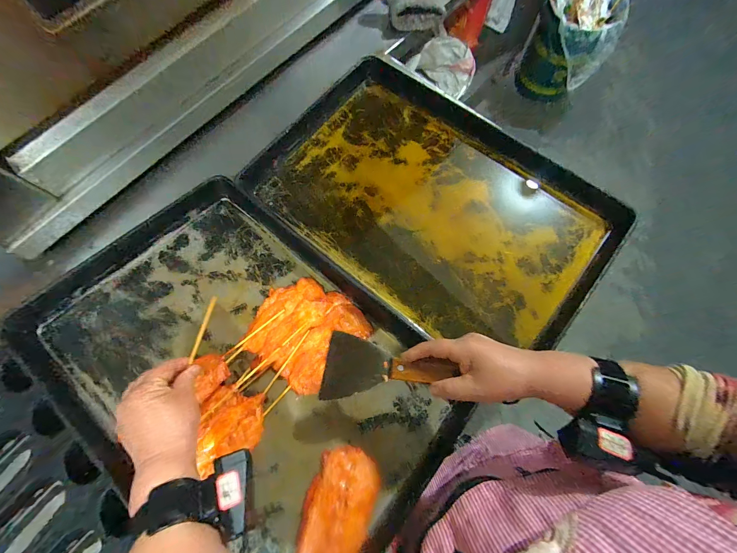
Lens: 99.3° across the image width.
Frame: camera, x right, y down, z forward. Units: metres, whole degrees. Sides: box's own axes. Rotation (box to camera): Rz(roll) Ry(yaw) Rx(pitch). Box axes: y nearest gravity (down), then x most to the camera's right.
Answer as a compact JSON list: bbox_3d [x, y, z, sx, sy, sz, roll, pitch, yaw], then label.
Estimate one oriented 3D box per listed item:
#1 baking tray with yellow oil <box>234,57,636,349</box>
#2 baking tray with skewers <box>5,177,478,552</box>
[{"bbox_3d":[0.109,-0.153,0.591,0.622,0.035,0.423,38,78,13],"label":"baking tray with yellow oil"},{"bbox_3d":[-0.190,0.118,0.493,0.644,0.071,0.415,36,77,12],"label":"baking tray with skewers"}]

